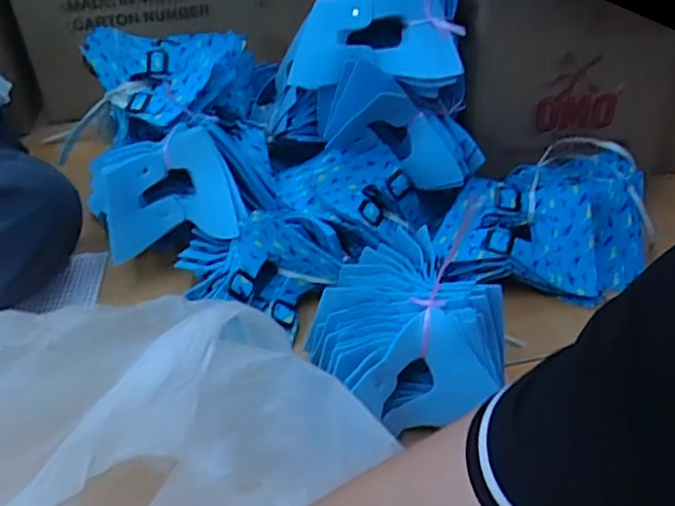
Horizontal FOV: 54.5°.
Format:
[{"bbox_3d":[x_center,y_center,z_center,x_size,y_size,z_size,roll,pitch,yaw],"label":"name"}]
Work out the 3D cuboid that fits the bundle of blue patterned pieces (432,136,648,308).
[{"bbox_3d":[0.252,-0.050,0.793,0.253,0.078,0.209,10,69,-3],"label":"bundle of blue patterned pieces"}]

